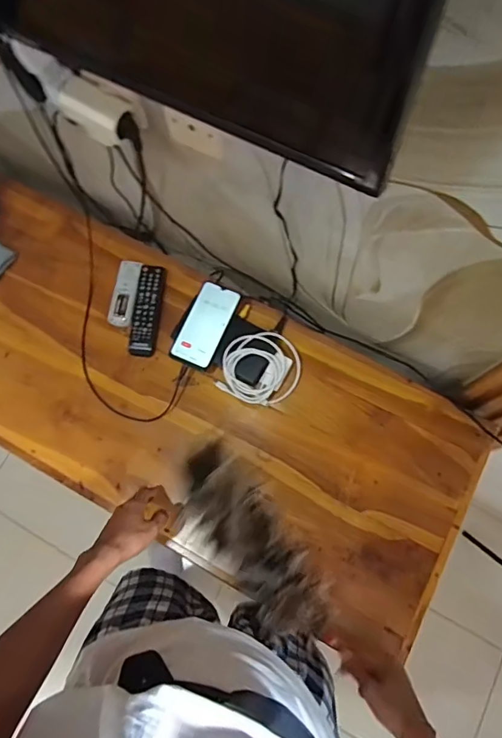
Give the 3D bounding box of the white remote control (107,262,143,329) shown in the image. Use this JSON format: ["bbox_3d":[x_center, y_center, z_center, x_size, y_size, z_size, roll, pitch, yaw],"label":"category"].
[{"bbox_3d":[-0.228,-0.138,0.859,0.042,0.013,0.122,12,88,5],"label":"white remote control"}]

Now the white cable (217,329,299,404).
[{"bbox_3d":[0.018,0.001,0.812,0.129,0.044,0.126,0,73,1],"label":"white cable"}]

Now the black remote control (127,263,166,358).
[{"bbox_3d":[-0.187,-0.106,0.855,0.047,0.013,0.165,9,80,-13],"label":"black remote control"}]

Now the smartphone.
[{"bbox_3d":[-0.078,-0.076,0.815,0.075,0.014,0.148,21,84,6],"label":"smartphone"}]

